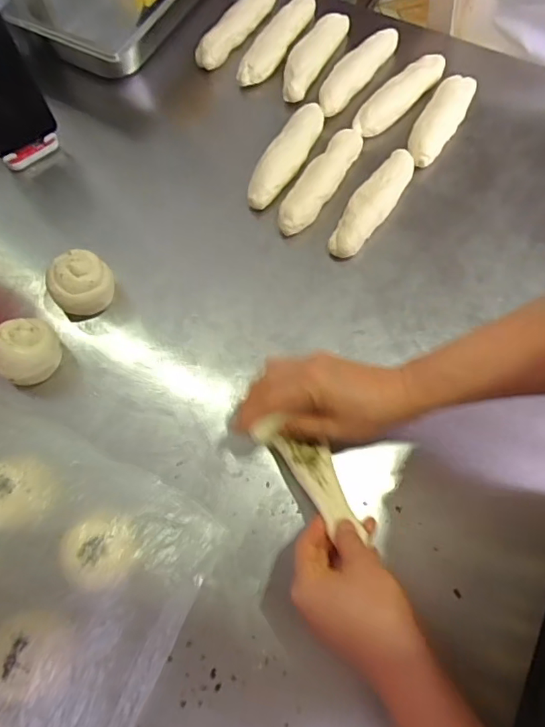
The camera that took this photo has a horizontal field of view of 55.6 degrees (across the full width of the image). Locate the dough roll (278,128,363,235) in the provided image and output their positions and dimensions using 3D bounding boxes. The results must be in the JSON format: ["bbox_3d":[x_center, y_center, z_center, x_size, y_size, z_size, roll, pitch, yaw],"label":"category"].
[{"bbox_3d":[0.056,-0.207,0.588,0.042,0.034,0.159,31,70,13],"label":"dough roll"}]

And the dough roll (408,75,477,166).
[{"bbox_3d":[0.201,-0.290,0.611,0.040,0.025,0.144,28,70,12],"label":"dough roll"}]

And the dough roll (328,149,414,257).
[{"bbox_3d":[0.113,-0.179,0.571,0.041,0.033,0.151,36,72,15],"label":"dough roll"}]

